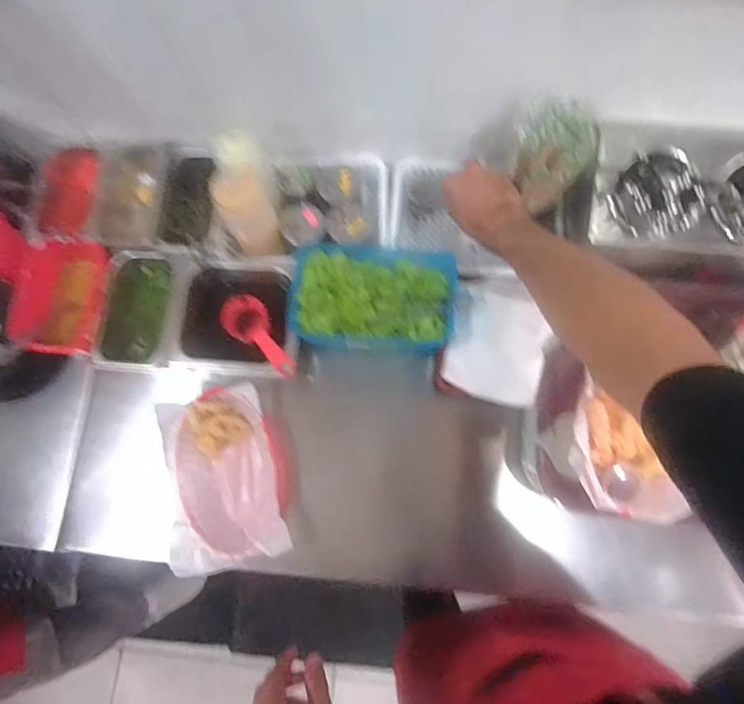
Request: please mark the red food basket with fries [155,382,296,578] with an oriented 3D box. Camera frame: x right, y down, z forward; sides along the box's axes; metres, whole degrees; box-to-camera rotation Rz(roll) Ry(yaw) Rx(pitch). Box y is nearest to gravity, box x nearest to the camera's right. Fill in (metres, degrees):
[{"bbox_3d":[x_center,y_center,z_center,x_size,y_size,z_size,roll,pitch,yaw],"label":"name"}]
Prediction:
[{"bbox_3d":[-0.194,0.165,0.638,0.151,0.049,0.233,-10,77,-1],"label":"red food basket with fries"}]

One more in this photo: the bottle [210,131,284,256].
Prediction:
[{"bbox_3d":[-0.165,-0.198,0.627,0.067,0.169,0.080,-13,41,-1],"label":"bottle"}]

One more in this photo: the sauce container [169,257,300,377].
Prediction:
[{"bbox_3d":[-0.193,-0.051,0.682,0.177,0.085,0.159,-5,77,0],"label":"sauce container"}]

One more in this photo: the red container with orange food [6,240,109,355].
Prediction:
[{"bbox_3d":[-0.438,-0.079,0.670,0.105,0.046,0.166,9,78,3],"label":"red container with orange food"}]

